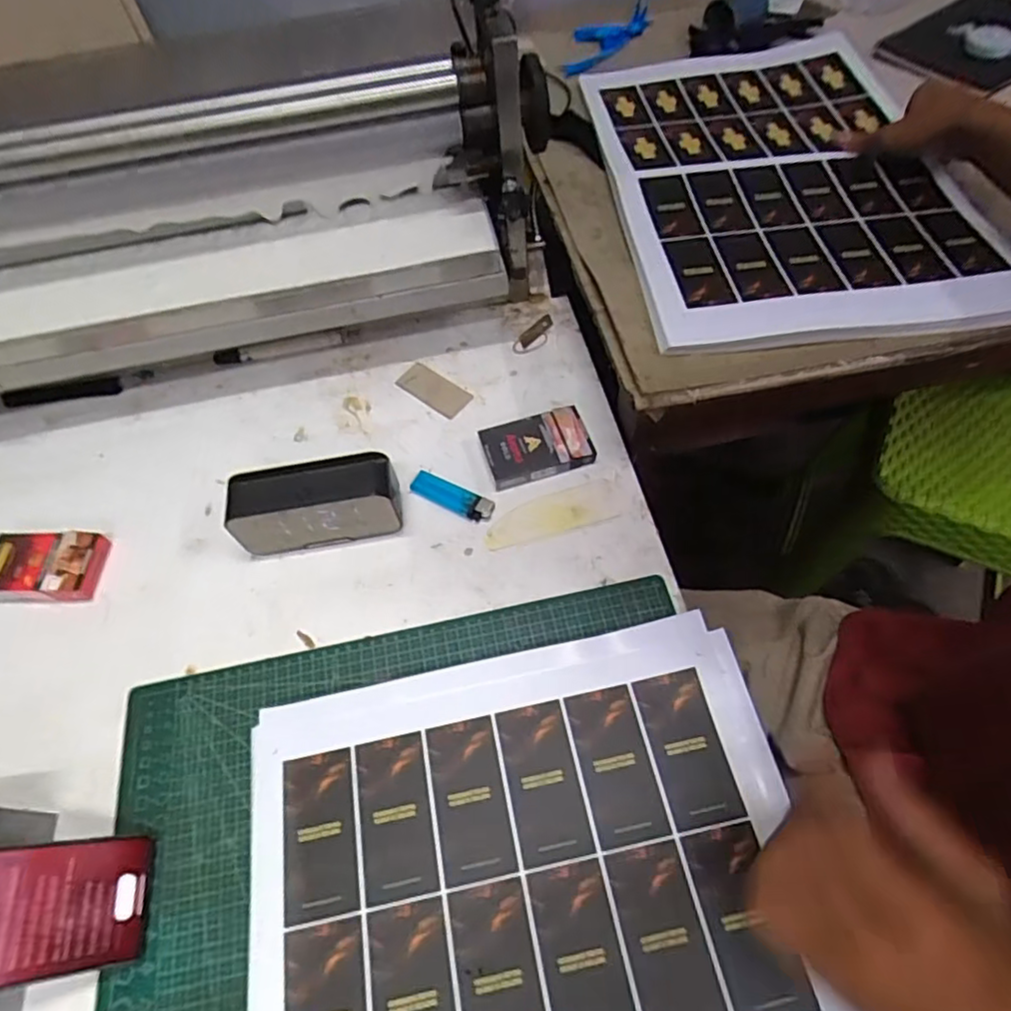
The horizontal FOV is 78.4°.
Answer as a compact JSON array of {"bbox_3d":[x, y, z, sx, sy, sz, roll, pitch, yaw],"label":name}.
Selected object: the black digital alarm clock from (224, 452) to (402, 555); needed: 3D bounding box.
[{"bbox_3d":[-0.160,-0.001,0.537,0.137,0.070,0.044,-10,59,-1],"label":"black digital alarm clock"}]

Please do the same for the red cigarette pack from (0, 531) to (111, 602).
[{"bbox_3d":[-0.403,0.053,0.545,0.101,0.026,0.063,-4,59,2],"label":"red cigarette pack"}]

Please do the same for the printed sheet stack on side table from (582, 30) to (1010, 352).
[{"bbox_3d":[0.283,-0.352,0.644,0.333,0.022,0.490,-5,59,1],"label":"printed sheet stack on side table"}]

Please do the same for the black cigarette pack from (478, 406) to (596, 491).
[{"bbox_3d":[0.028,-0.056,0.581,0.097,0.021,0.065,-17,59,-6],"label":"black cigarette pack"}]

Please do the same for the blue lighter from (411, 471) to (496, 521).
[{"bbox_3d":[-0.049,-0.008,0.568,0.081,0.013,0.024,24,64,18],"label":"blue lighter"}]

